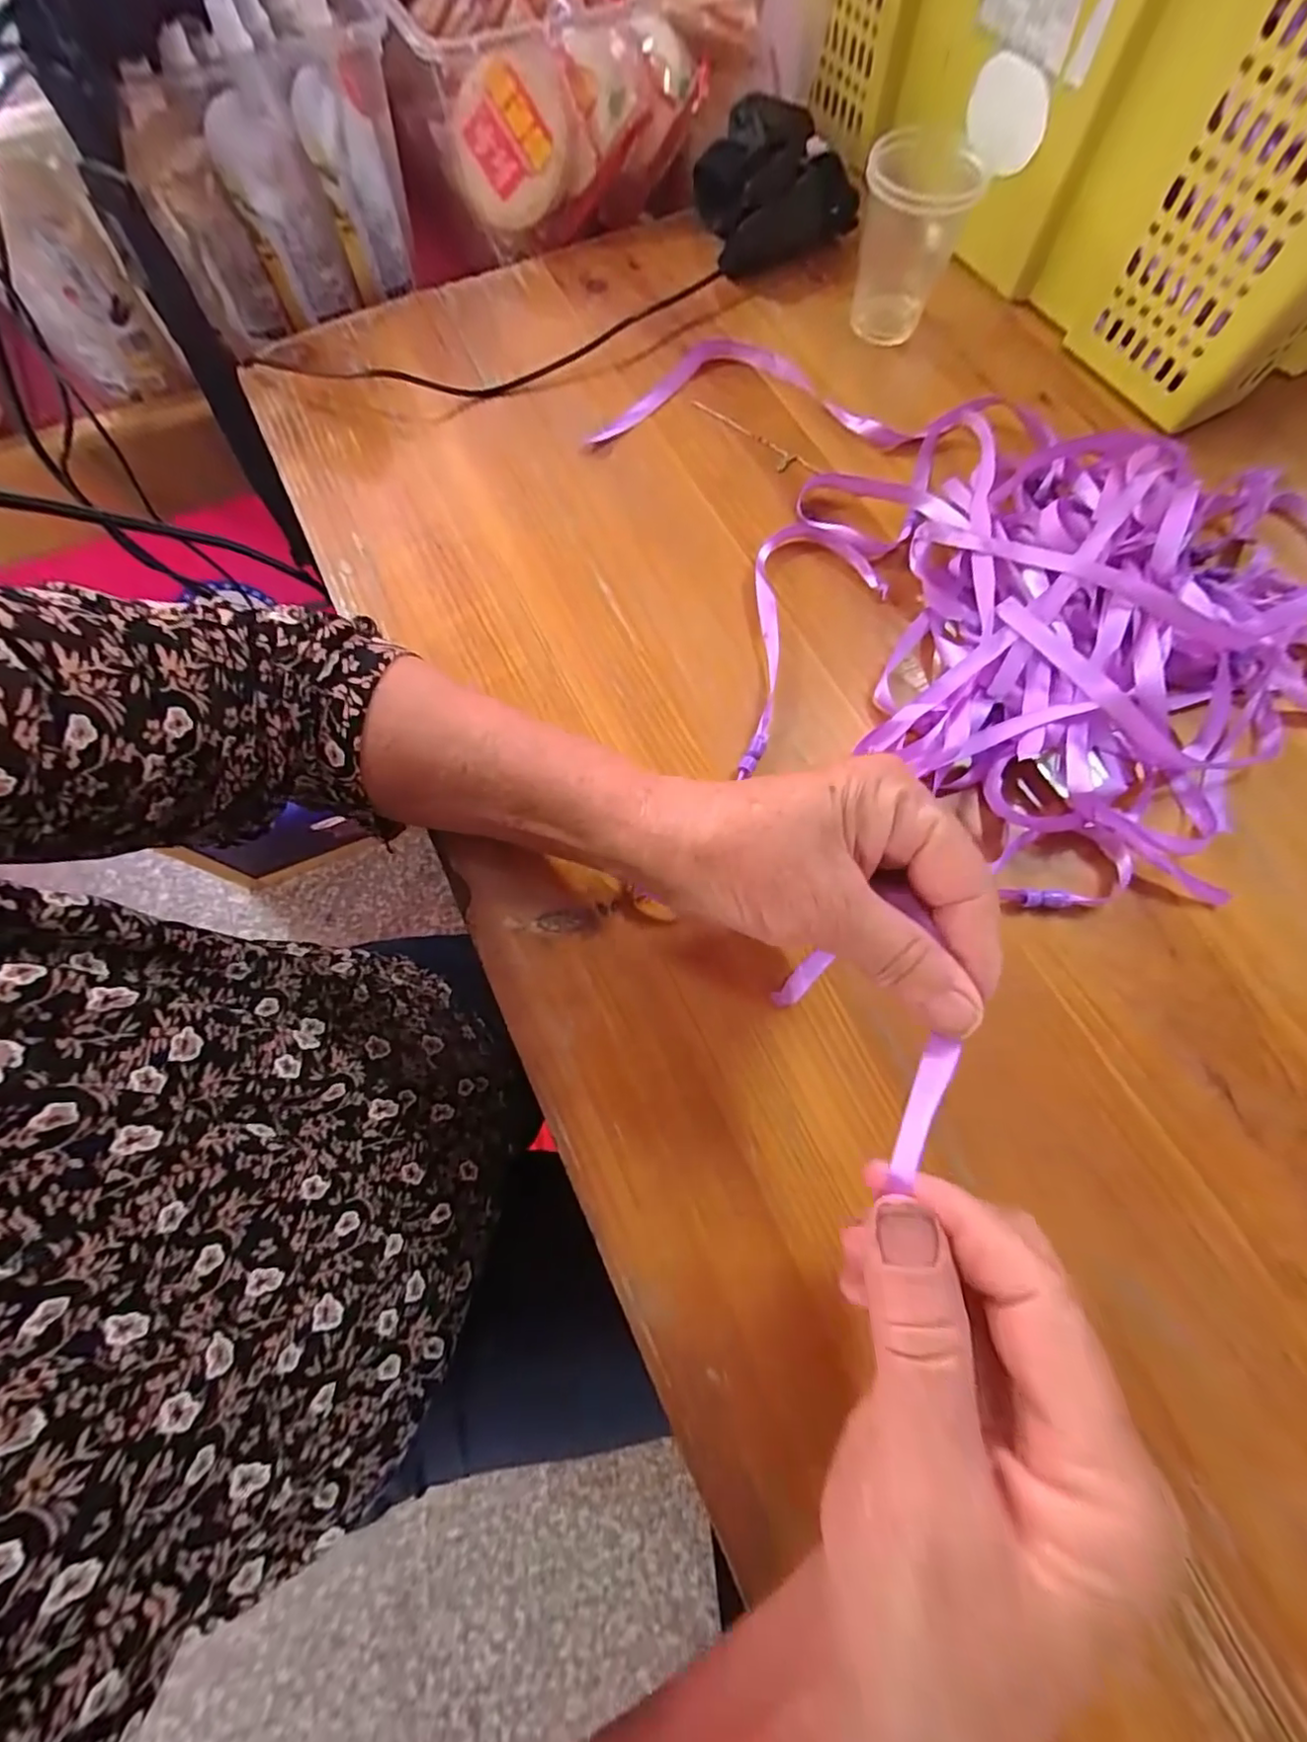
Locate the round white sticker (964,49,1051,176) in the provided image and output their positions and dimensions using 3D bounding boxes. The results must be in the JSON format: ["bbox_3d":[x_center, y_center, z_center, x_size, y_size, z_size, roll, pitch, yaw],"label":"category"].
[{"bbox_3d":[0.212,-0.453,0.354,0.049,0.040,0.009,40,80,10],"label":"round white sticker"}]

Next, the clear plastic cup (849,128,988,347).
[{"bbox_3d":[0.156,-0.388,0.363,0.065,0.083,0.061,0,73,2],"label":"clear plastic cup"}]

